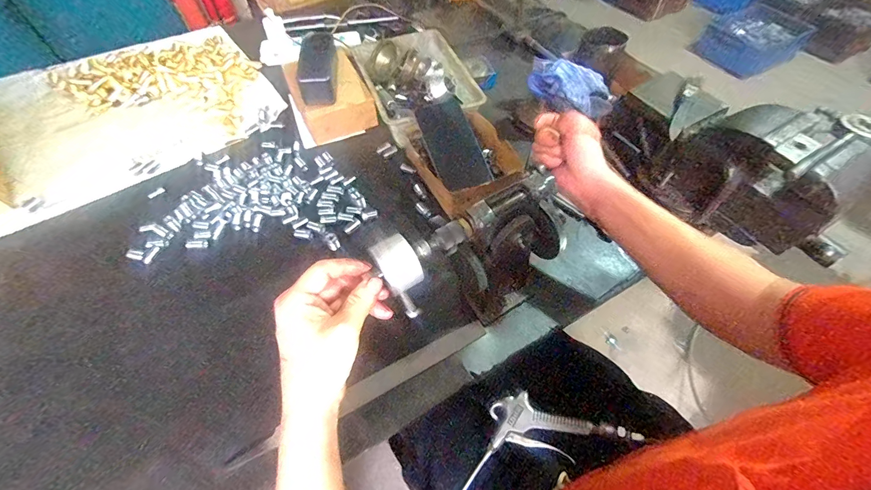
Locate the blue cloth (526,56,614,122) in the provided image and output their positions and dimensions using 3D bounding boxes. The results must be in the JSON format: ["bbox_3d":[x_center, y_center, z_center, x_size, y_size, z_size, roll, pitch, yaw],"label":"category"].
[{"bbox_3d":[0.231,-0.276,0.645,0.148,0.042,0.085,21,58,15],"label":"blue cloth"}]

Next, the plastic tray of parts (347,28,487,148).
[{"bbox_3d":[-0.037,-0.286,0.689,0.174,0.069,0.260,-19,57,-12],"label":"plastic tray of parts"}]

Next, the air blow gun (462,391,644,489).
[{"bbox_3d":[0.130,0.247,0.478,0.235,0.020,0.109,-13,57,7],"label":"air blow gun"}]

